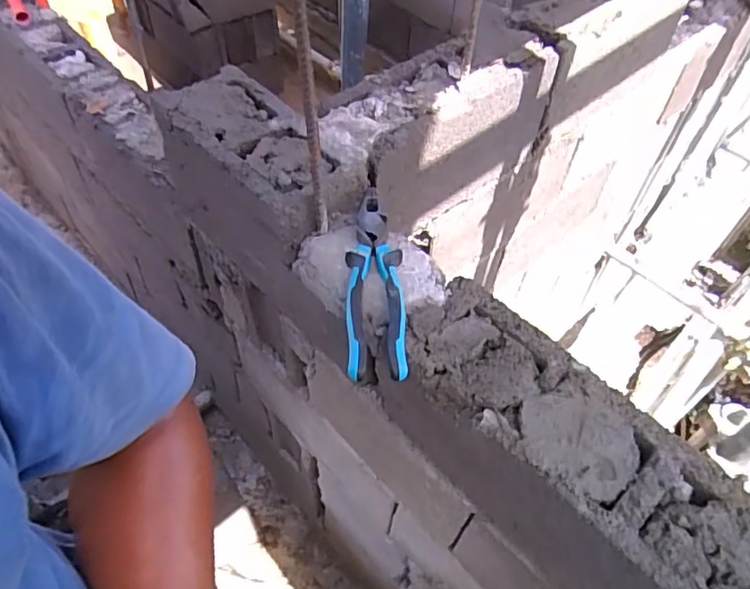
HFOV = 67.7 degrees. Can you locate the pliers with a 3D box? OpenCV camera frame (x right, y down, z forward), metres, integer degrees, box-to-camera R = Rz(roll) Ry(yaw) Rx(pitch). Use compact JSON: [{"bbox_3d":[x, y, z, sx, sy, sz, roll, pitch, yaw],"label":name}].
[{"bbox_3d":[0.000,-0.019,0.557,0.054,0.025,0.223,1,52,-3],"label":"pliers"}]

